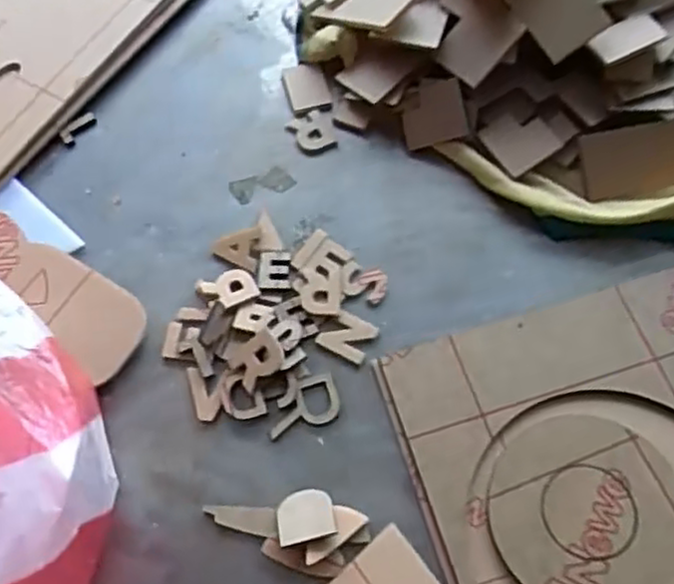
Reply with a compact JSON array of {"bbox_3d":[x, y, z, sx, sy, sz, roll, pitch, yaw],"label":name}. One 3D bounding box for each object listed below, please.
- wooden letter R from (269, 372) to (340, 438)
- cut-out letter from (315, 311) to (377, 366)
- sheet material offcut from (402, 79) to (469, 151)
[{"bbox_3d":[-0.019,0.060,0.395,0.039,0.004,0.026,-16,64,-4],"label":"wooden letter R"},{"bbox_3d":[0.006,0.024,0.413,0.028,0.004,0.024,28,69,16],"label":"cut-out letter"},{"bbox_3d":[0.059,-0.112,0.459,0.038,0.004,0.039,-13,90,22],"label":"sheet material offcut"}]

